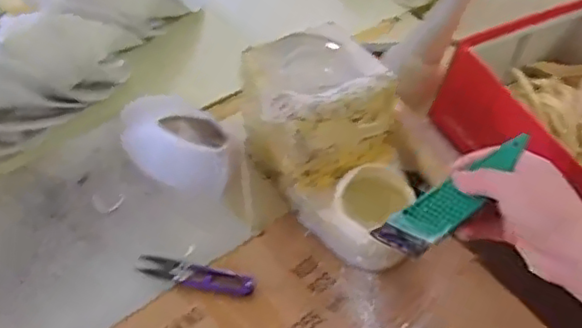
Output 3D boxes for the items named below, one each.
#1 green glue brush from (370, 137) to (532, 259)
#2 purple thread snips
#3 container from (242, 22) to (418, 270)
[{"bbox_3d":[0.131,0.026,0.488,0.137,0.008,0.039,-36,58,0],"label":"green glue brush"},{"bbox_3d":[-0.081,0.095,0.524,0.099,0.006,0.021,11,52,5],"label":"purple thread snips"},{"bbox_3d":[0.043,-0.021,0.554,0.110,0.109,0.213,-23,57,-21],"label":"container"}]

